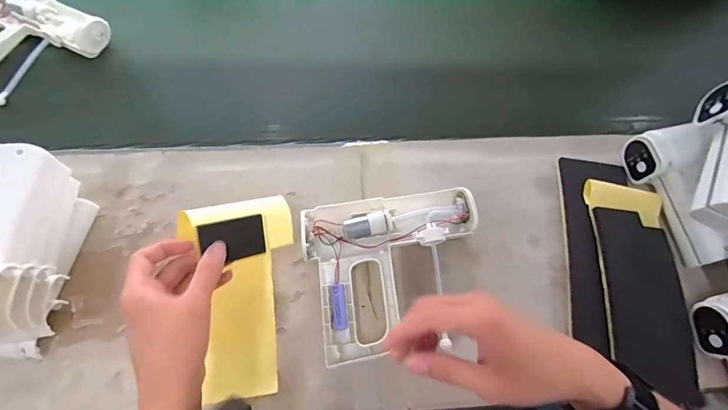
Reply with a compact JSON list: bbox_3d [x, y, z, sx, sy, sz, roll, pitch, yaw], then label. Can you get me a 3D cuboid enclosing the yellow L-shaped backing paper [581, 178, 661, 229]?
[{"bbox_3d":[0.341,-0.004,0.506,0.102,0.017,0.042,16,67,4],"label":"yellow L-shaped backing paper"}]

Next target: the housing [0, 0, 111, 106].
[{"bbox_3d":[-0.531,-0.249,0.583,0.219,0.045,0.184,25,68,7],"label":"housing"}]

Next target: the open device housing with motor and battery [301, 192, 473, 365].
[{"bbox_3d":[0.042,0.070,0.457,0.204,0.046,0.178,-12,68,-8],"label":"open device housing with motor and battery"}]

